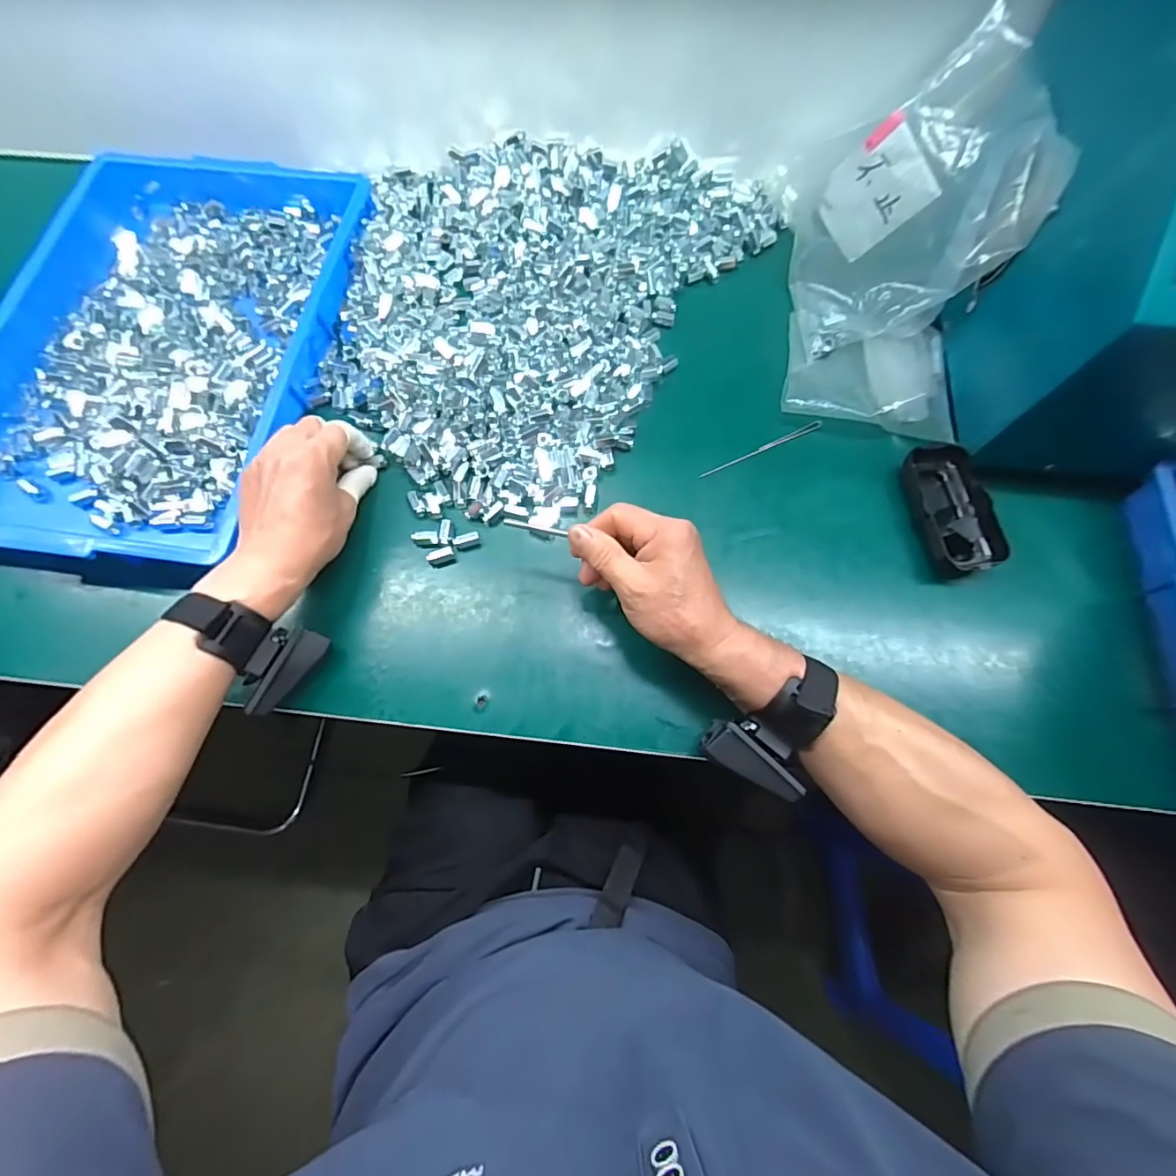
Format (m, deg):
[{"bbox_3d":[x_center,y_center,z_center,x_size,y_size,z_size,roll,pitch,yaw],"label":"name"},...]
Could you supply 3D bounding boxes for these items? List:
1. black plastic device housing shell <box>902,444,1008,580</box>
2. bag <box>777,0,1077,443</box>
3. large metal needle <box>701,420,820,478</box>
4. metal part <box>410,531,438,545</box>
[{"bbox_3d":[0.301,-0.068,0.431,0.055,0.029,0.116,-6,72,-2],"label":"black plastic device housing shell"},{"bbox_3d":[0.259,-0.284,0.436,0.150,0.151,0.263,7,72,2],"label":"bag"},{"bbox_3d":[0.155,-0.125,0.464,0.124,0.004,0.008,-23,73,-7],"label":"large metal needle"},{"bbox_3d":[-0.137,-0.043,0.435,0.023,0.004,0.012,-2,72,-1],"label":"metal part"}]

